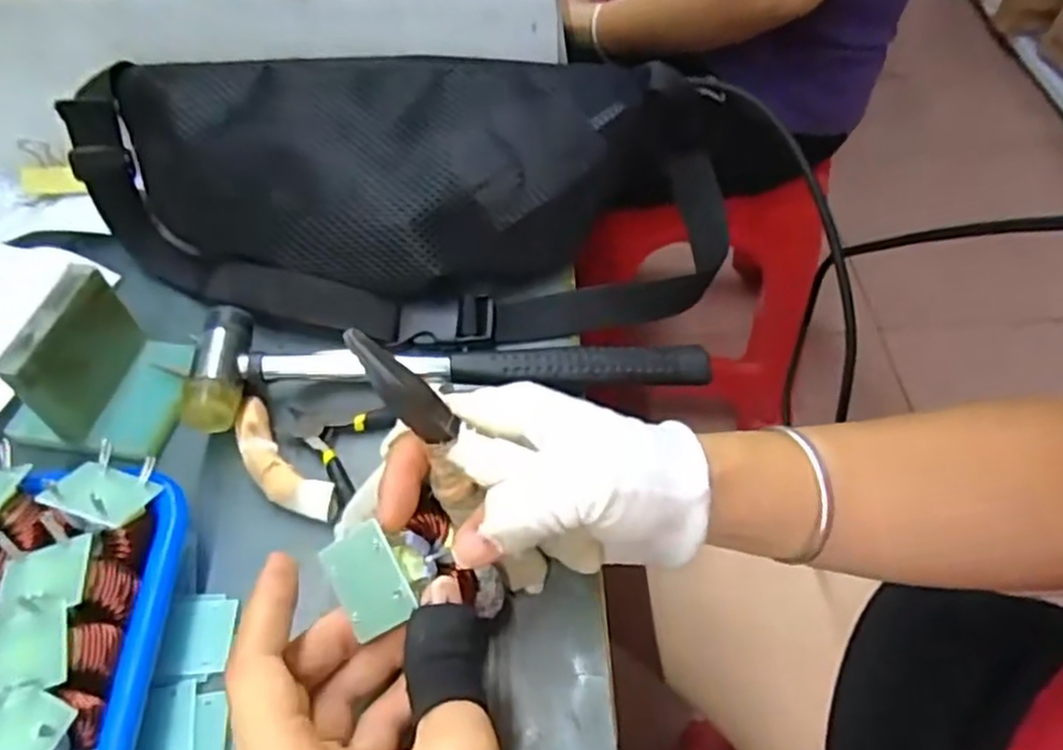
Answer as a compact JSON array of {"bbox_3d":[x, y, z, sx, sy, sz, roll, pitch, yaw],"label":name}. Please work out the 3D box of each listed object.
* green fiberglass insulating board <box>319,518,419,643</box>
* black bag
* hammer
[{"bbox_3d":[-0.057,0.069,0.254,0.027,0.004,0.032,-33,77,23],"label":"green fiberglass insulating board"},{"bbox_3d":[-0.070,-0.097,0.399,0.351,0.074,0.150,-4,53,-1],"label":"black bag"},{"bbox_3d":[-0.037,-0.008,0.361,0.242,0.030,0.056,-6,53,-3],"label":"hammer"}]

